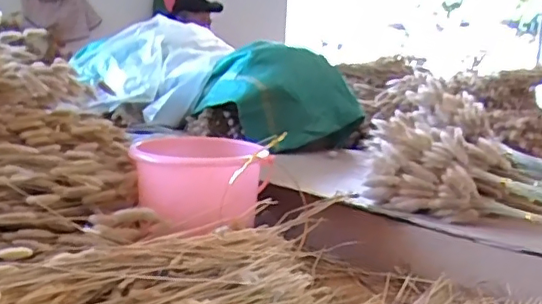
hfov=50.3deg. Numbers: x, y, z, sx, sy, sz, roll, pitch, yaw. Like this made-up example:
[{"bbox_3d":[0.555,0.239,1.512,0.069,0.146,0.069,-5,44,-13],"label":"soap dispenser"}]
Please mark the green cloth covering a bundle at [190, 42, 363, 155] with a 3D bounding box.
[{"bbox_3d":[0.020,-0.145,1.479,0.369,0.232,0.254,-5,13,-38],"label":"green cloth covering a bundle"}]

